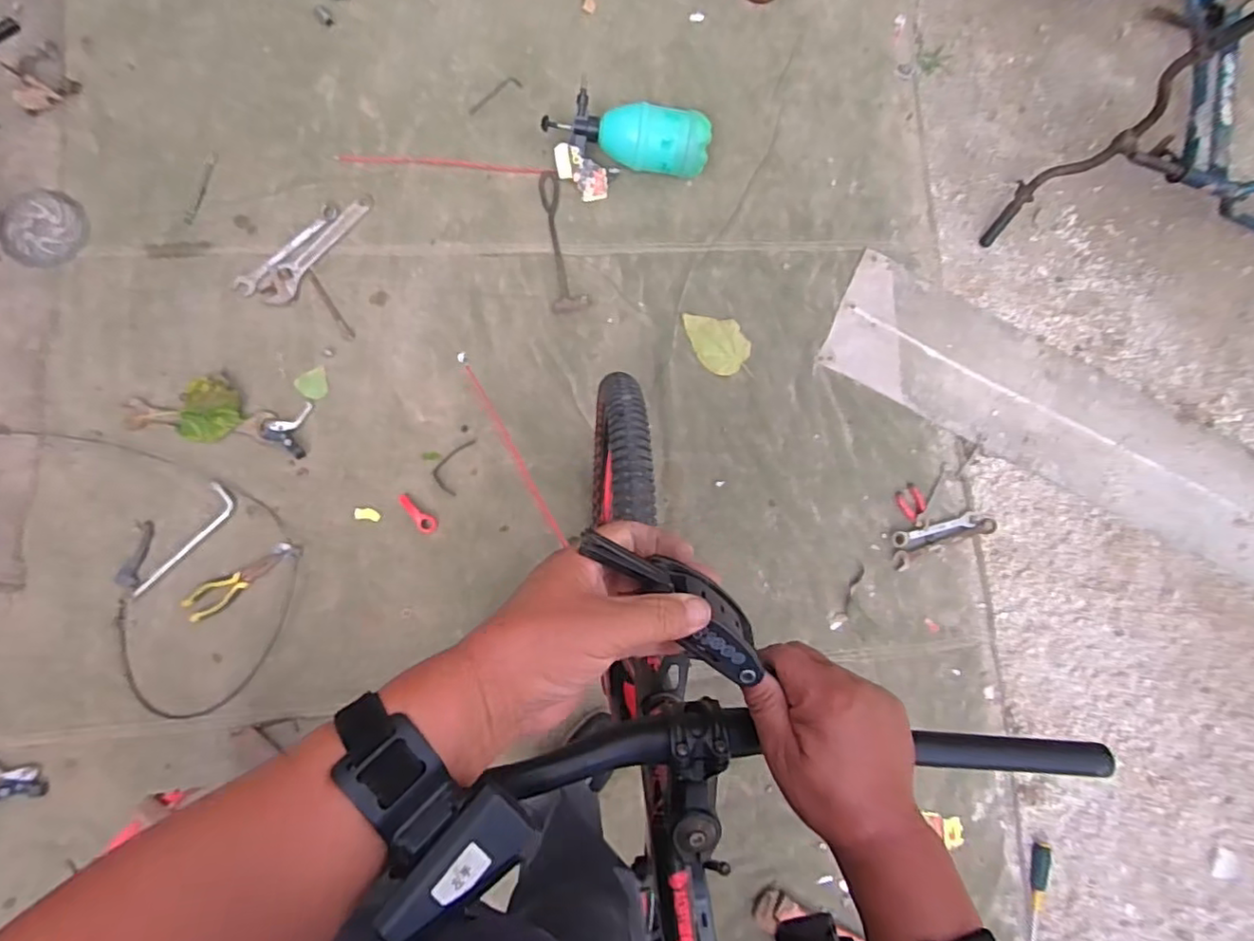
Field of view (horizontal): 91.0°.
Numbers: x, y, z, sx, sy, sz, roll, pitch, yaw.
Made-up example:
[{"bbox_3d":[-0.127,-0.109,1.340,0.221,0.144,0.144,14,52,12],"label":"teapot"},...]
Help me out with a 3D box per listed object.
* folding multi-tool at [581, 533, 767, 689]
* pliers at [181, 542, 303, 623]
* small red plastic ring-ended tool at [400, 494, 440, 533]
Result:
[{"bbox_3d":[0.027,0.072,0.357,0.124,0.034,0.039,39,82,-6],"label":"folding multi-tool"},{"bbox_3d":[-0.719,0.206,1.154,0.221,0.021,0.058,-30,89,-10],"label":"pliers"},{"bbox_3d":[-0.410,0.083,1.214,0.041,0.009,0.093,-38,90,-10],"label":"small red plastic ring-ended tool"}]

